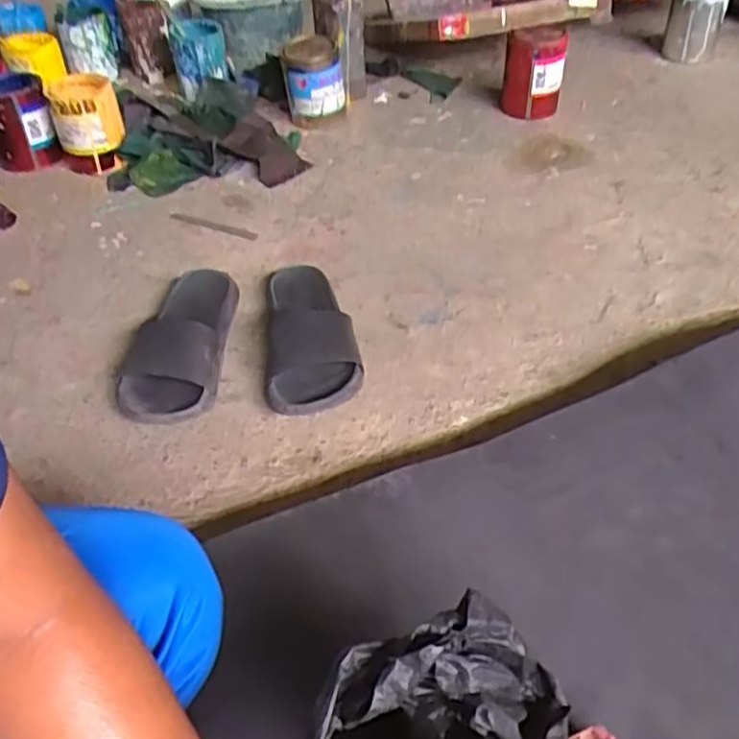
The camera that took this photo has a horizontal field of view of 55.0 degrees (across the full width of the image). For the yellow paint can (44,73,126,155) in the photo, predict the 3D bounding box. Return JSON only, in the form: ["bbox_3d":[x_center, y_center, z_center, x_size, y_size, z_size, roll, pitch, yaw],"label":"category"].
[{"bbox_3d":[-0.462,-0.417,1.159,0.108,0.099,0.121,-19,44,-14],"label":"yellow paint can"}]

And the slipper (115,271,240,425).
[{"bbox_3d":[-0.237,-0.042,0.878,0.116,0.100,0.256,1,44,4],"label":"slipper"}]

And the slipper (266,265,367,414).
[{"bbox_3d":[-0.078,-0.045,0.906,0.116,0.057,0.266,-8,43,-2],"label":"slipper"}]

